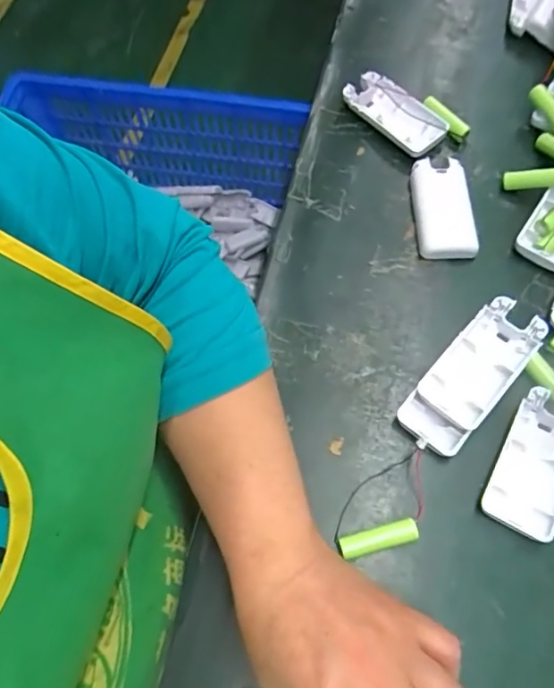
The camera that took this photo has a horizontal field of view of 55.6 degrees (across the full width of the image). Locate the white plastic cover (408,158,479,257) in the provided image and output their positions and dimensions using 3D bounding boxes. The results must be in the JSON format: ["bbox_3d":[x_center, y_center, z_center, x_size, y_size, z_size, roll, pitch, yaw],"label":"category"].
[{"bbox_3d":[0.131,-0.107,0.417,0.043,0.014,0.090,-1,66,2],"label":"white plastic cover"}]

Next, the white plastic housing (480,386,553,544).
[{"bbox_3d":[0.168,0.077,0.341,0.045,0.011,0.093,26,70,13],"label":"white plastic housing"}]

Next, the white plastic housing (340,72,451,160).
[{"bbox_3d":[0.103,-0.197,0.453,0.043,0.018,0.095,-37,70,-13],"label":"white plastic housing"}]

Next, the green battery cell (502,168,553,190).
[{"bbox_3d":[0.203,-0.131,0.412,0.050,0.011,0.013,6,64,35],"label":"green battery cell"}]

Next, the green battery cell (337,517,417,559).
[{"bbox_3d":[0.063,0.122,0.328,0.050,0.012,0.013,-15,67,-4],"label":"green battery cell"}]

